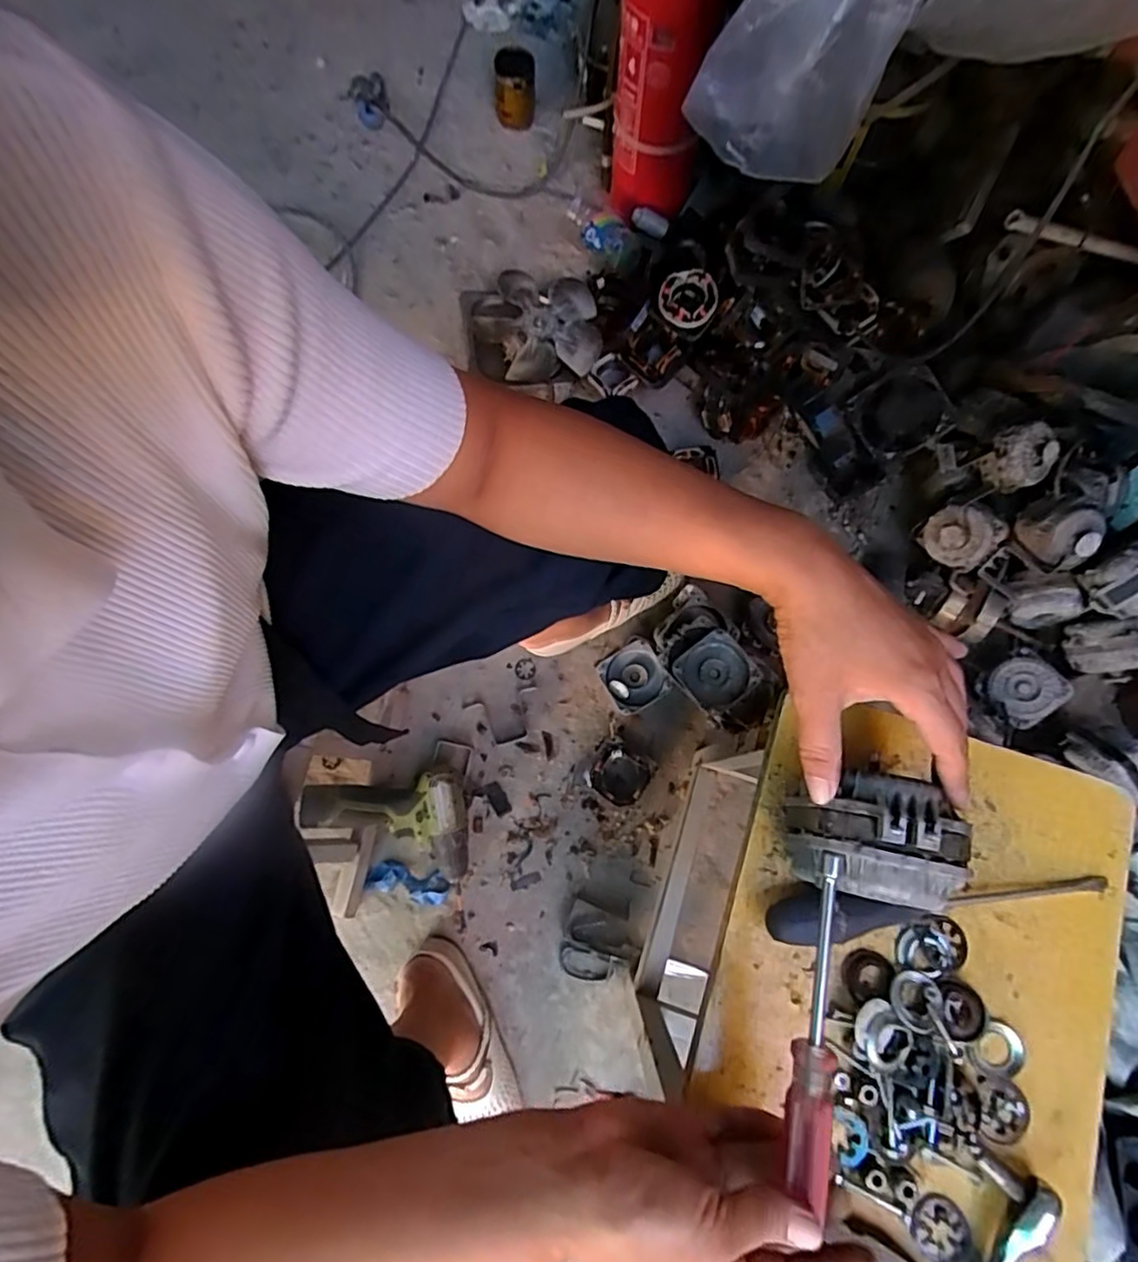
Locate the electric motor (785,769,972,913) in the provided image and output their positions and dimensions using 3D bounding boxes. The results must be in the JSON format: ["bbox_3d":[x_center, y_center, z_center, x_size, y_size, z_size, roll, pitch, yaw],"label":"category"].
[{"bbox_3d":[0.174,0.121,0.373,0.075,0.088,0.066,12,75,3],"label":"electric motor"}]

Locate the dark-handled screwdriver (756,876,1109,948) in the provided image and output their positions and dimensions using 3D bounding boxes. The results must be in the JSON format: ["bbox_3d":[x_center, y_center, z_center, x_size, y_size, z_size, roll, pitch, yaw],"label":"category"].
[{"bbox_3d":[0.231,0.166,0.392,0.218,0.029,0.031,-6,77,-2],"label":"dark-handled screwdriver"}]

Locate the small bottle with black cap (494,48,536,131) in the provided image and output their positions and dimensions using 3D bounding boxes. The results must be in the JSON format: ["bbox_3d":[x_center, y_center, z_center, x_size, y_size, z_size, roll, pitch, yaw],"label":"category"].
[{"bbox_3d":[-0.088,-0.878,1.035,0.068,0.098,0.065,-3,76,-1],"label":"small bottle with black cap"}]

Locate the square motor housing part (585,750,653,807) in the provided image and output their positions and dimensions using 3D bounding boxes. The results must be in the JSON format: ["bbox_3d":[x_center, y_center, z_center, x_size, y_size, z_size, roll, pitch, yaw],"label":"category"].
[{"bbox_3d":[0.067,0.192,0.839,0.074,0.042,0.068,36,79,7],"label":"square motor housing part"}]

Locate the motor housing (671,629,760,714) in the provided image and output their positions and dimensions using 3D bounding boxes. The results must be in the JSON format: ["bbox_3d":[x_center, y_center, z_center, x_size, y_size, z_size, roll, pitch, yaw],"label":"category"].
[{"bbox_3d":[0.179,0.050,0.770,0.082,0.026,0.082,-40,80,-9],"label":"motor housing"}]

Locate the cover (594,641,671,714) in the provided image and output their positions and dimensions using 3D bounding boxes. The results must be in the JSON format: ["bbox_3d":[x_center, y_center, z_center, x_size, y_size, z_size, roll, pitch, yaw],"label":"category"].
[{"bbox_3d":[0.090,0.063,0.867,0.079,0.024,0.084,-27,78,-7],"label":"cover"}]

